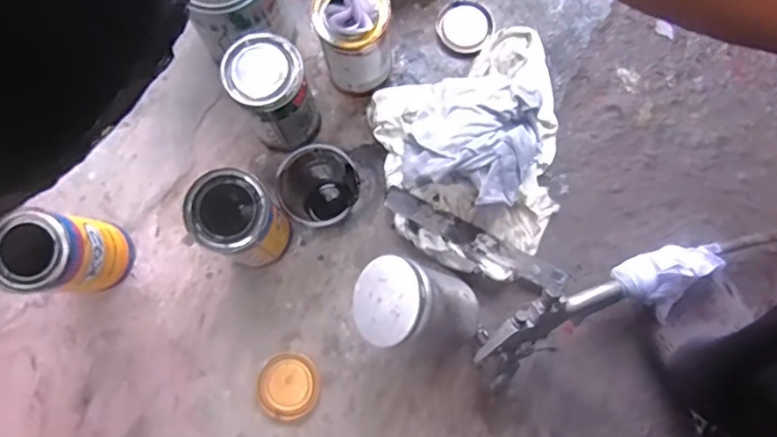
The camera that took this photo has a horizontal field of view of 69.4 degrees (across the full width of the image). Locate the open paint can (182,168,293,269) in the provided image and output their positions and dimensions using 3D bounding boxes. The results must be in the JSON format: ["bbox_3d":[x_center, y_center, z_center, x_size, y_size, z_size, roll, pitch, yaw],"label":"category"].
[{"bbox_3d":[-0.140,0.005,0.546,0.069,0.131,0.070,0,79,0],"label":"open paint can"}]

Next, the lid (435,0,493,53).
[{"bbox_3d":[0.089,-0.224,0.652,0.062,0.014,0.063,0,79,0],"label":"lid"}]

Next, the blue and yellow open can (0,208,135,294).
[{"bbox_3d":[-0.307,0.036,0.540,0.065,0.143,0.072,3,79,0],"label":"blue and yellow open can"}]

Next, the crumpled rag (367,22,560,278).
[{"bbox_3d":[0.098,-0.075,0.577,0.201,0.105,0.244,-14,80,-3],"label":"crumpled rag"}]

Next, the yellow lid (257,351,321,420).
[{"bbox_3d":[-0.102,0.172,0.578,0.061,0.010,0.064,0,79,0],"label":"yellow lid"}]

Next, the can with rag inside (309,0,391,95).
[{"bbox_3d":[-0.034,-0.179,0.570,0.069,0.143,0.063,0,79,0],"label":"can with rag inside"}]

